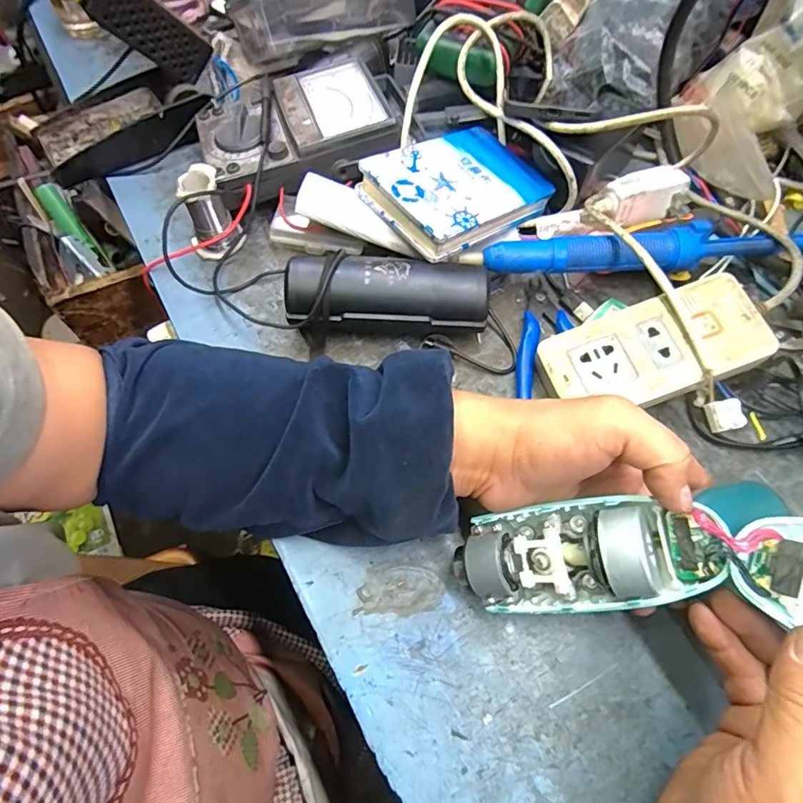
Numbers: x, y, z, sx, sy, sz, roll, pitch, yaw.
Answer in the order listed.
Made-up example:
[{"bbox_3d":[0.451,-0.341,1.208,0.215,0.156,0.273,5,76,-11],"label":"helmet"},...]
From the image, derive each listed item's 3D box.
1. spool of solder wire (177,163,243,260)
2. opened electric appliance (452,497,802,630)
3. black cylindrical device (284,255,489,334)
[{"bbox_3d":[-0.160,-0.156,0.405,0.037,0.062,0.037,1,64,-2],"label":"spool of solder wire"},{"bbox_3d":[0.159,0.089,0.236,0.264,0.039,0.068,-1,59,31],"label":"opened electric appliance"},{"bbox_3d":[-0.012,-0.080,0.379,0.150,0.050,0.052,2,64,-2],"label":"black cylindrical device"}]

